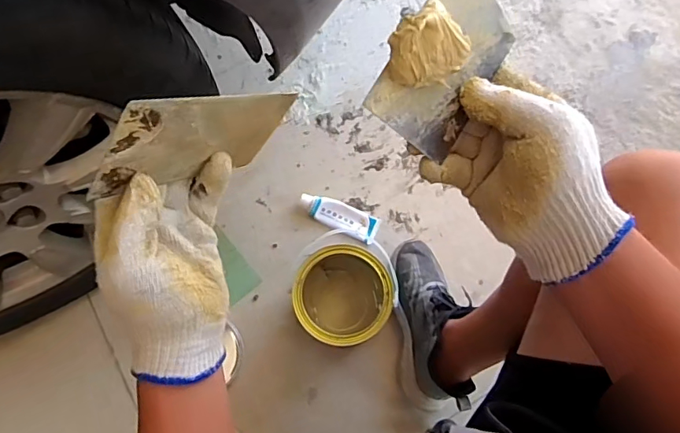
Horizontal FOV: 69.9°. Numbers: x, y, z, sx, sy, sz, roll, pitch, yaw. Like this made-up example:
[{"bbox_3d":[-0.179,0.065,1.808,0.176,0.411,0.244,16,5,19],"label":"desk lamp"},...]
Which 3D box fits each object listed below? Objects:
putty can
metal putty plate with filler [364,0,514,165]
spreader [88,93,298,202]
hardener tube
[{"bbox_3d":[0.003,0.137,0.814,0.147,0.149,0.149,1,74,-2],"label":"putty can"},{"bbox_3d":[0.074,-0.112,0.317,0.097,0.043,0.130,40,80,-23],"label":"metal putty plate with filler"},{"bbox_3d":[-0.096,-0.056,0.352,0.007,0.080,0.155,49,34,11],"label":"spreader"},{"bbox_3d":[-0.001,0.002,0.921,0.149,0.032,0.056,21,74,4],"label":"hardener tube"}]

